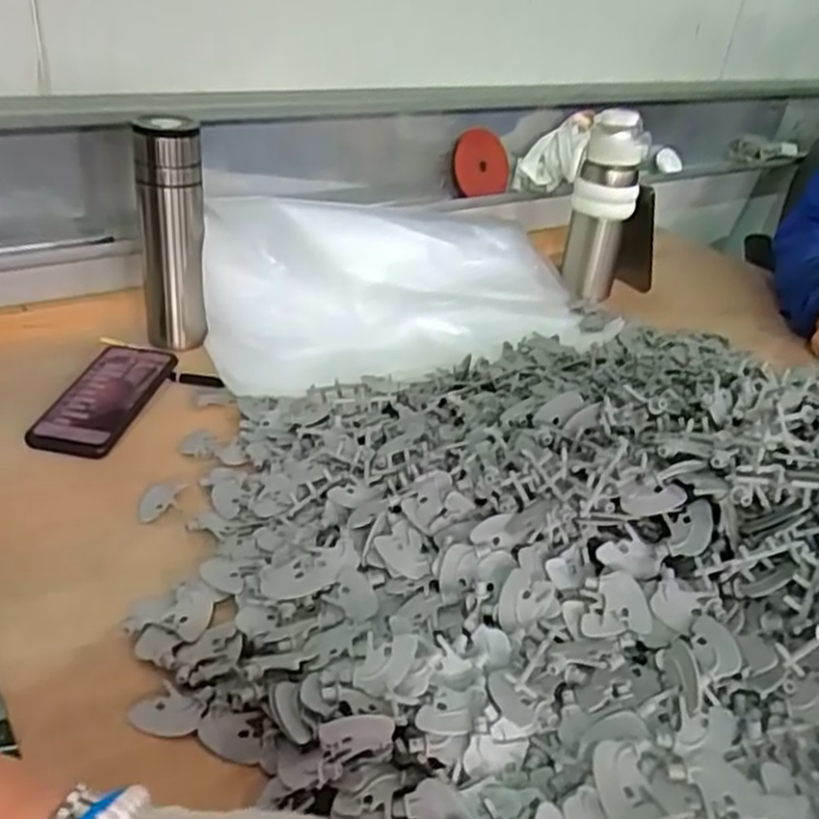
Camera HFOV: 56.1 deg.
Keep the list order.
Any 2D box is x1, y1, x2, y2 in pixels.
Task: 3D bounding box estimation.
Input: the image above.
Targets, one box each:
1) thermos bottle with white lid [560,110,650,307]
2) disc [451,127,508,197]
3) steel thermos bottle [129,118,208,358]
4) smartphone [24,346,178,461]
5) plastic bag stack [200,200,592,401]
[{"bbox_3d":[0.262,-0.269,1.057,0.085,0.240,0.095,15,33,12],"label":"thermos bottle with white lid"},{"bbox_3d":[0.108,-0.378,1.184,0.131,0.105,0.014,-18,7,-43],"label":"disc"},{"bbox_3d":[-0.248,-0.178,0.802,0.066,0.226,0.068,-4,34,-17],"label":"steel thermos bottle"},{"bbox_3d":[-0.288,-0.014,0.730,0.076,0.014,0.162,13,37,0],"label":"smartphone"},{"bbox_3d":[0.008,-0.172,0.933,0.531,0.123,0.277,-14,38,-29],"label":"plastic bag stack"}]

